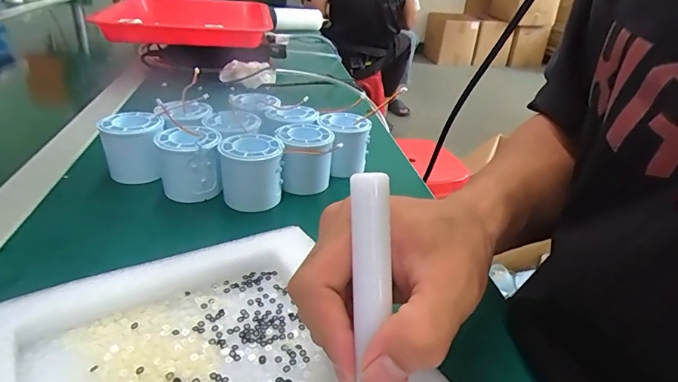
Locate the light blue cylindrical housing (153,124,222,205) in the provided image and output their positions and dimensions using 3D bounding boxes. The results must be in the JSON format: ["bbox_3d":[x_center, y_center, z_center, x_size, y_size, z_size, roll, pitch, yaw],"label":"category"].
[{"bbox_3d":[-0.134,-0.024,0.387,0.054,0.058,0.057,-9,32,-22],"label":"light blue cylindrical housing"}]

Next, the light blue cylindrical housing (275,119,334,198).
[{"bbox_3d":[-0.032,-0.029,0.413,0.053,0.058,0.061,-2,30,-12],"label":"light blue cylindrical housing"}]

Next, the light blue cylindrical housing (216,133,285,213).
[{"bbox_3d":[-0.078,-0.017,0.379,0.052,0.054,0.049,4,29,-2],"label":"light blue cylindrical housing"}]

